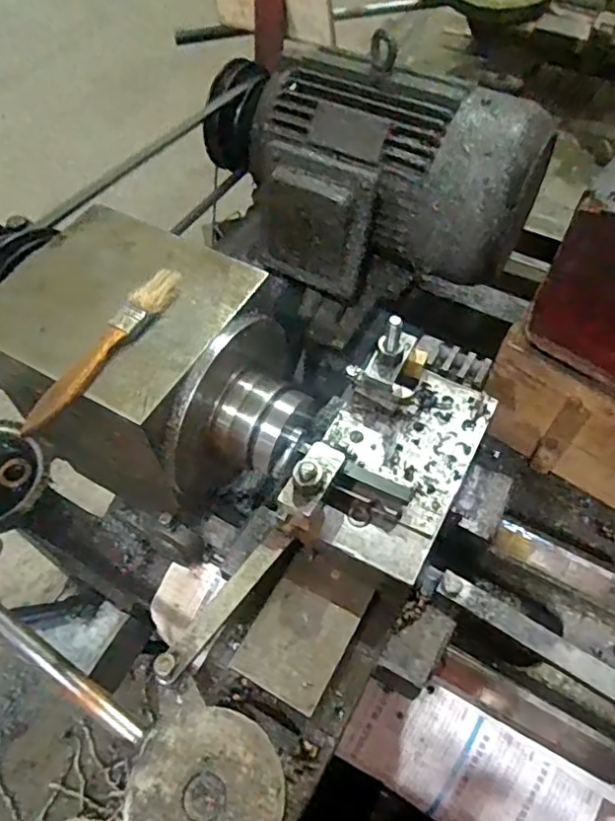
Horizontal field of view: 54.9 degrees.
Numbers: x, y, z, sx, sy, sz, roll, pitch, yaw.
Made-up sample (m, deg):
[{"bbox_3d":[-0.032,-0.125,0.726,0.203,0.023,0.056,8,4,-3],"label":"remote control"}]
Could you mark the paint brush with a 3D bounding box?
[{"bbox_3d":[-0.136,-0.044,0.398,0.021,0.015,0.150,27,61,17],"label":"paint brush"}]

